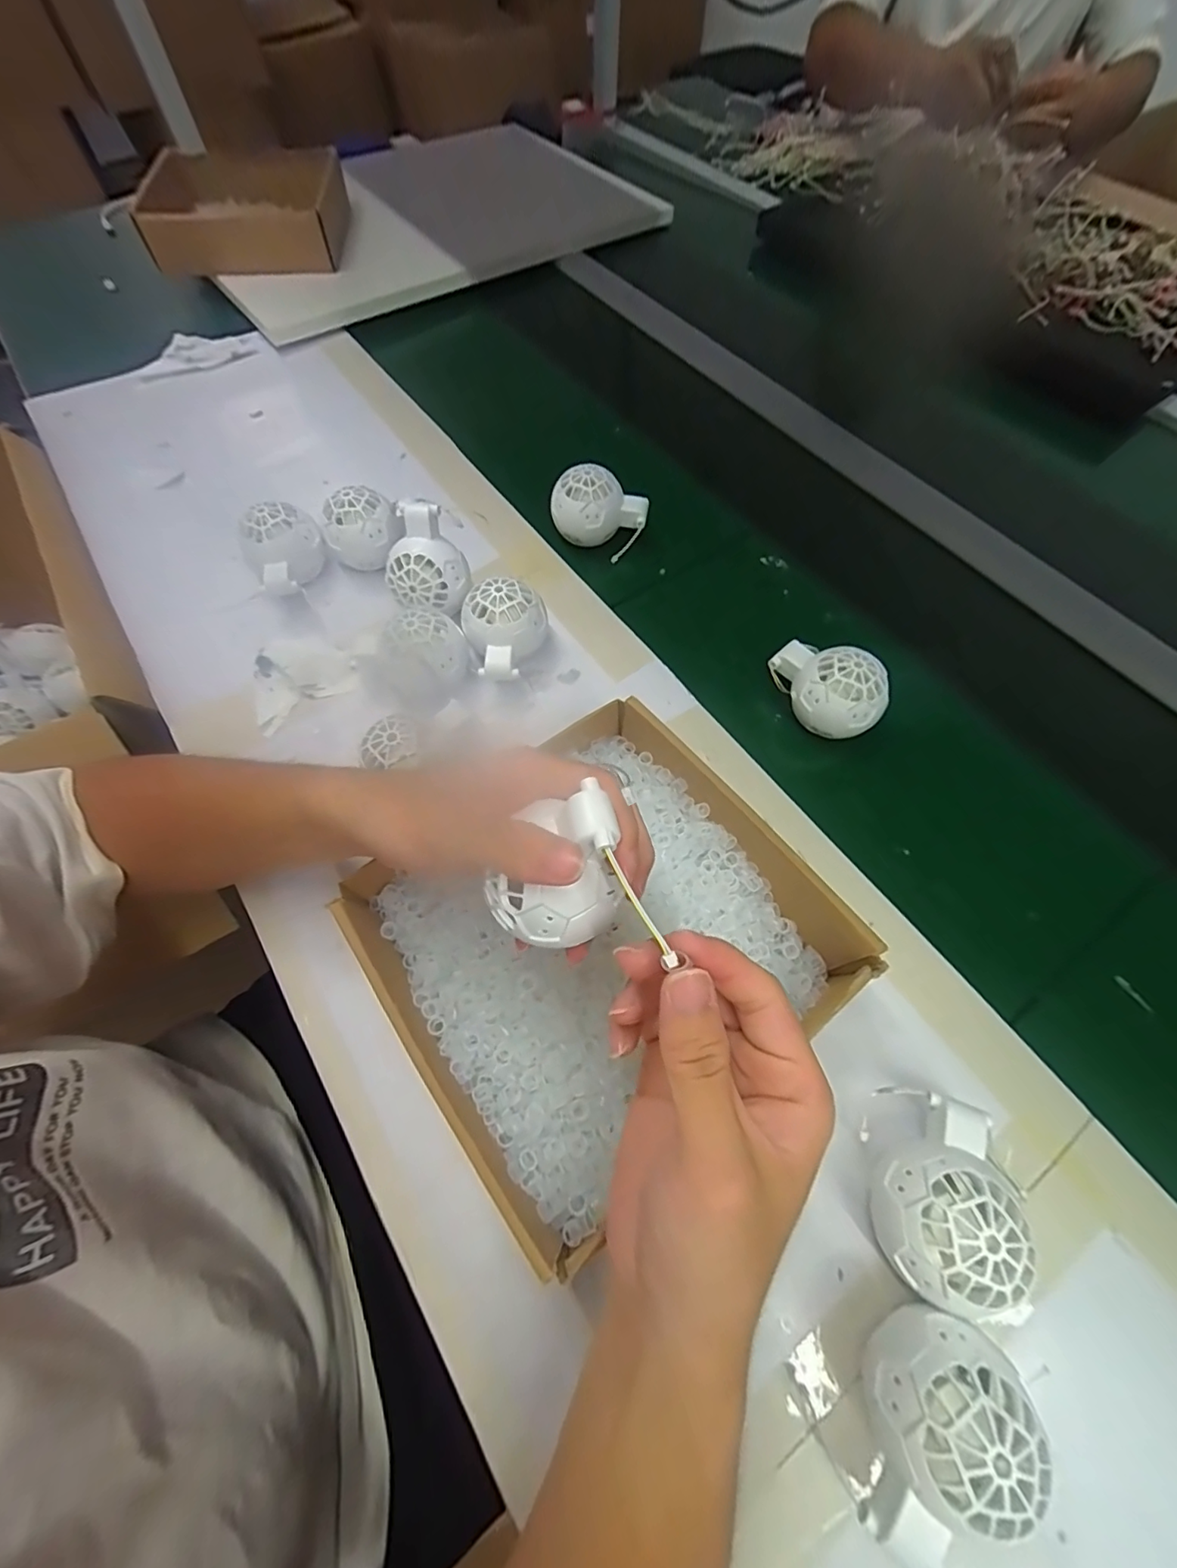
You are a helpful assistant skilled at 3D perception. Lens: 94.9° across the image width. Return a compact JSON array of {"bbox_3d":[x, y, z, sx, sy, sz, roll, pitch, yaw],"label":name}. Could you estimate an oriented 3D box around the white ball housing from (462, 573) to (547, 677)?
[{"bbox_3d":[-0.061,-0.115,0.405,0.062,0.051,0.069,-13,67,-5],"label":"white ball housing"}]

